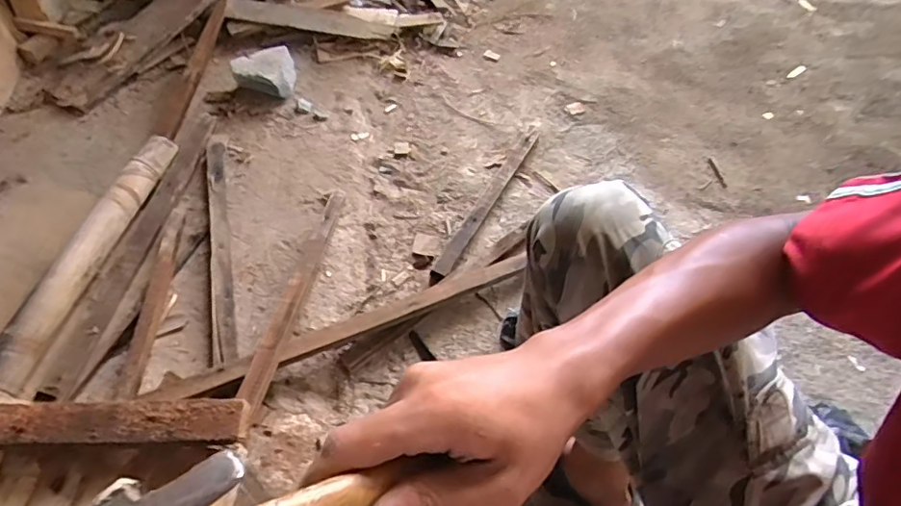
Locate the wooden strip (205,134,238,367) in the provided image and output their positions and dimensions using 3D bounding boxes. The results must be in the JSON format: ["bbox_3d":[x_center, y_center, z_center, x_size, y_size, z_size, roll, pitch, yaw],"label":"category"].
[{"bbox_3d":[-0.428,-0.033,1.009,0.048,0.024,0.538,-11,57,-11],"label":"wooden strip"}]

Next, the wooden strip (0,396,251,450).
[{"bbox_3d":[-0.472,0.124,0.389,0.642,0.014,0.033,-1,53,-1],"label":"wooden strip"}]

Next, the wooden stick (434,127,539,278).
[{"bbox_3d":[0.082,-0.123,1.128,0.038,0.030,0.463,25,58,13],"label":"wooden stick"}]

